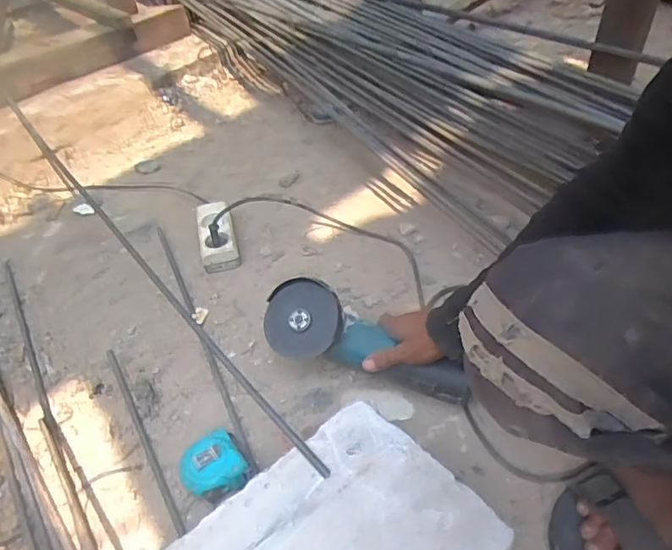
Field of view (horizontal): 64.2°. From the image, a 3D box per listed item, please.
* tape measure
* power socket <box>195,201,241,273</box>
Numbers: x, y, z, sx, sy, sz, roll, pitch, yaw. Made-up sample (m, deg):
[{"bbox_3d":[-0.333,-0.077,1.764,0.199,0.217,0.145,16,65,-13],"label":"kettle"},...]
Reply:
[{"bbox_3d":[-0.141,0.221,0.617,0.071,0.040,0.069,-24,47,-17],"label":"tape measure"},{"bbox_3d":[-0.199,-0.069,0.903,0.065,0.054,0.132,-15,45,-8],"label":"power socket"}]

